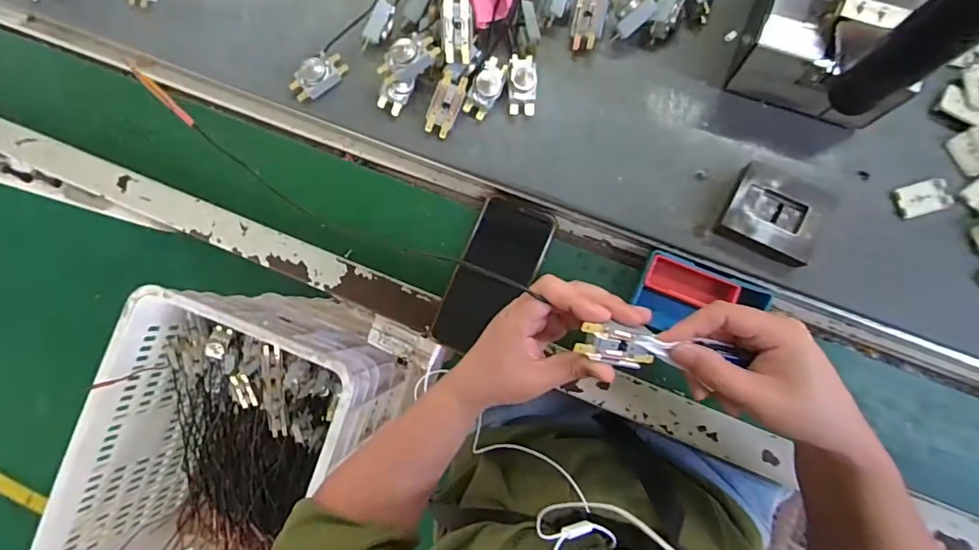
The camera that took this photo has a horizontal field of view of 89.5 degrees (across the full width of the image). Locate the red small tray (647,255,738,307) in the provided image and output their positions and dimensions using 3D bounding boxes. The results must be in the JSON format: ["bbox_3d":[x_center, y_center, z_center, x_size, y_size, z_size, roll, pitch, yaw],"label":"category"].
[{"bbox_3d":[0.193,0.010,0.473,0.082,0.018,0.031,23,89,8],"label":"red small tray"}]

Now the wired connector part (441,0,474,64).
[{"bbox_3d":[-0.032,-0.230,0.463,0.029,0.018,0.060,-5,107,-18],"label":"wired connector part"}]

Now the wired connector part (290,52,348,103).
[{"bbox_3d":[-0.177,-0.205,0.508,0.059,0.023,0.031,-41,83,3],"label":"wired connector part"}]

